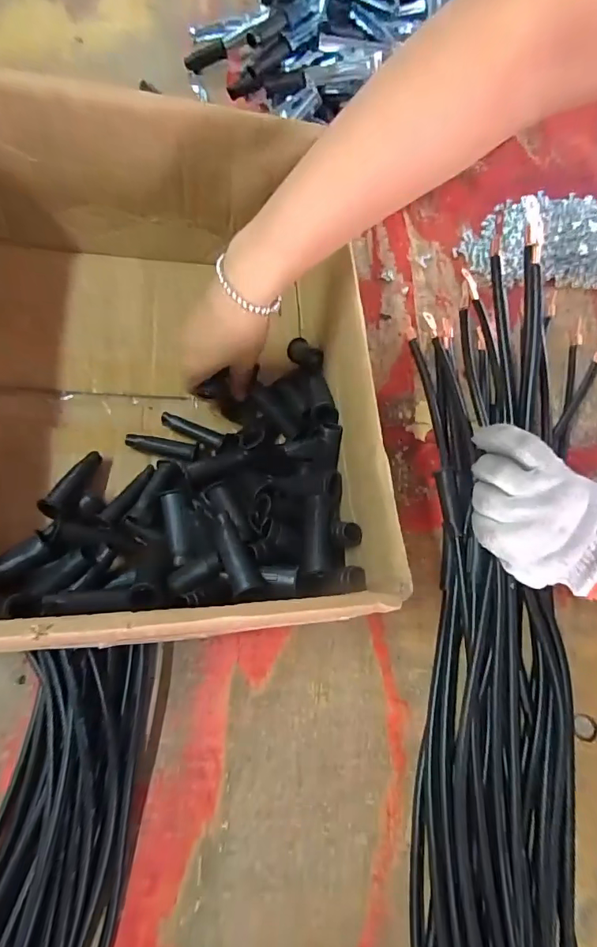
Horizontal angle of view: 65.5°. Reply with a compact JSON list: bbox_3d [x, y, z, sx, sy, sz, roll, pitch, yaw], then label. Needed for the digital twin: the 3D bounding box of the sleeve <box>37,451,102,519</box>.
[{"bbox_3d":[-0.179,0.009,0.375,0.020,0.020,0.065,17,51,8],"label":"sleeve"}]

